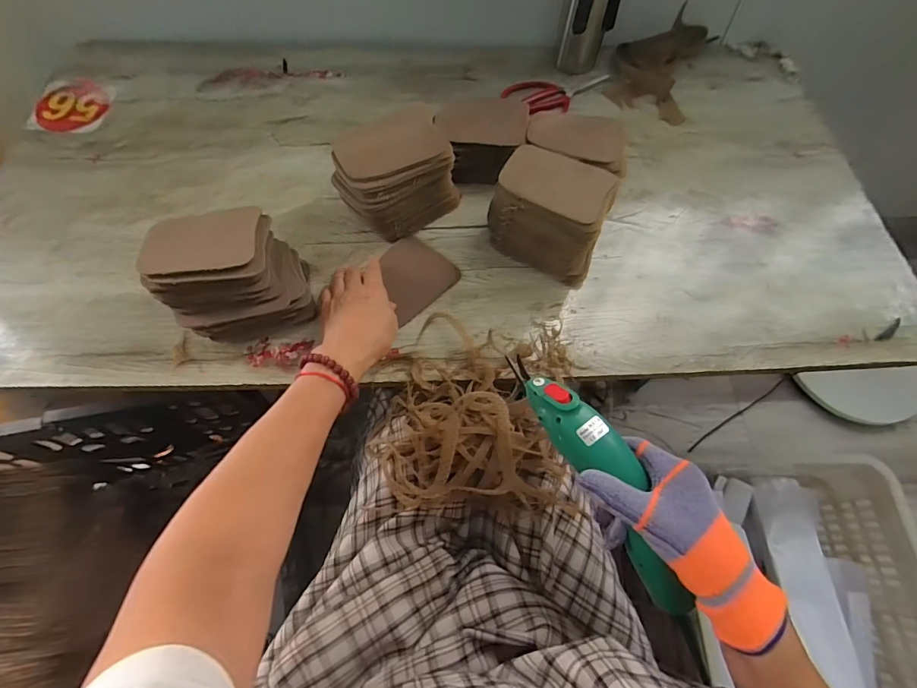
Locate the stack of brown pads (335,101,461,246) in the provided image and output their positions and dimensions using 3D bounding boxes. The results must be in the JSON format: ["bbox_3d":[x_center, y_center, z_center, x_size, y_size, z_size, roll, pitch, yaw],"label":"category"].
[{"bbox_3d":[-0.076,-0.198,0.524,0.132,0.110,0.082,-35,70,-18],"label":"stack of brown pads"}]

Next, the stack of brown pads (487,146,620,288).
[{"bbox_3d":[0.109,-0.150,0.512,0.133,0.104,0.095,32,66,13],"label":"stack of brown pads"}]

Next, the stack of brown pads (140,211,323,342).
[{"bbox_3d":[-0.237,-0.069,0.453,0.136,0.107,0.095,-18,65,-11],"label":"stack of brown pads"}]

